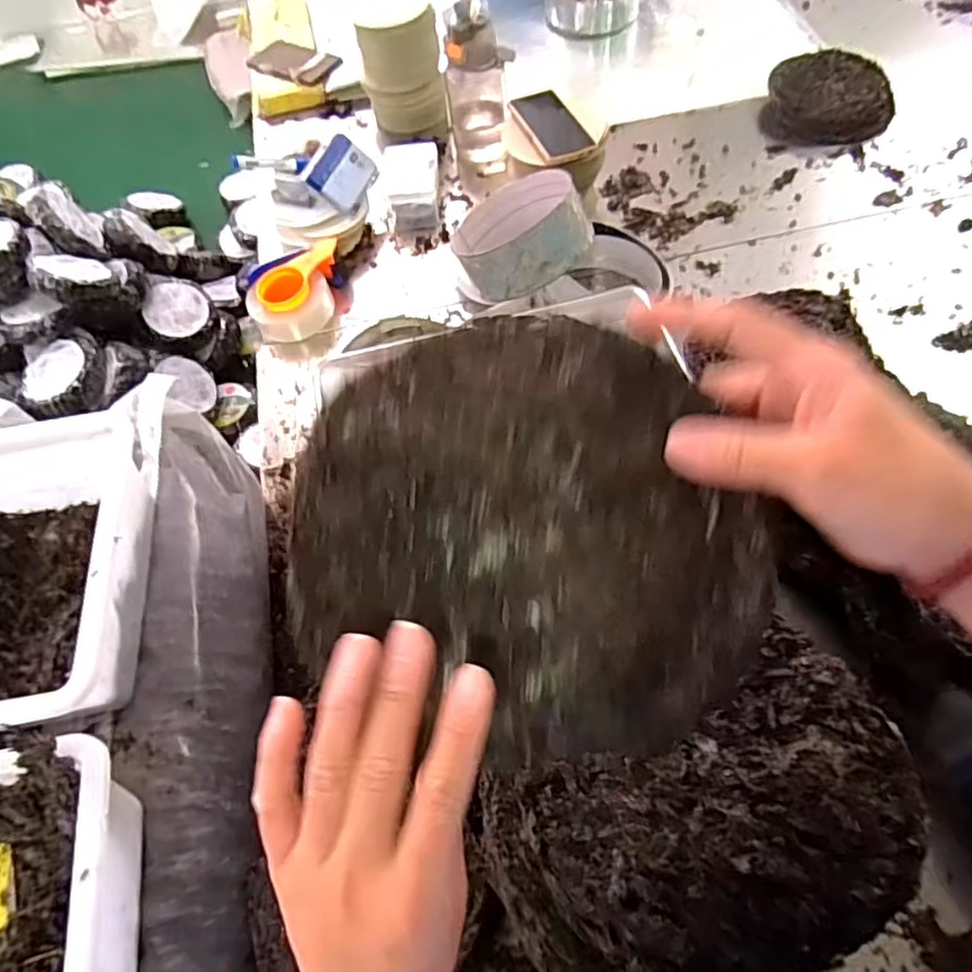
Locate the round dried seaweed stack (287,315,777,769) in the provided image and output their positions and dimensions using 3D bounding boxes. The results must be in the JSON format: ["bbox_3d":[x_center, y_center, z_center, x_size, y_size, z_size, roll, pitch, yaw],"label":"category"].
[{"bbox_3d":[0.017,0.019,0.277,0.182,0.023,0.183,0,82,1],"label":"round dried seaweed stack"}]

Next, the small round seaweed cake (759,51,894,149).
[{"bbox_3d":[0.594,-0.668,1.156,0.204,0.053,0.197,-2,60,3],"label":"small round seaweed cake"}]

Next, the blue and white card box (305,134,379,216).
[{"bbox_3d":[-0.229,-0.500,1.080,0.088,0.029,0.120,35,68,-22],"label":"blue and white card box"}]

